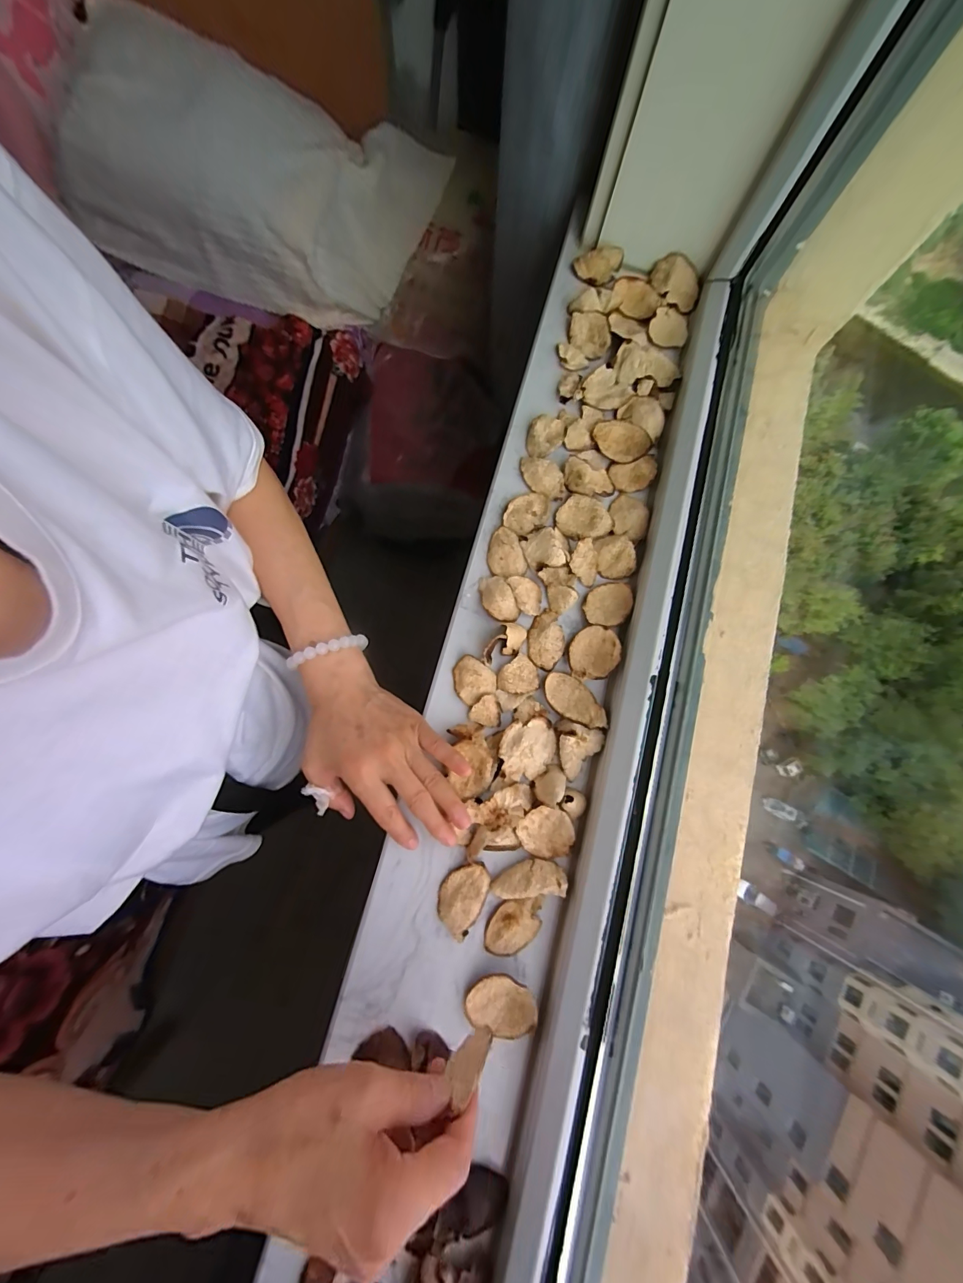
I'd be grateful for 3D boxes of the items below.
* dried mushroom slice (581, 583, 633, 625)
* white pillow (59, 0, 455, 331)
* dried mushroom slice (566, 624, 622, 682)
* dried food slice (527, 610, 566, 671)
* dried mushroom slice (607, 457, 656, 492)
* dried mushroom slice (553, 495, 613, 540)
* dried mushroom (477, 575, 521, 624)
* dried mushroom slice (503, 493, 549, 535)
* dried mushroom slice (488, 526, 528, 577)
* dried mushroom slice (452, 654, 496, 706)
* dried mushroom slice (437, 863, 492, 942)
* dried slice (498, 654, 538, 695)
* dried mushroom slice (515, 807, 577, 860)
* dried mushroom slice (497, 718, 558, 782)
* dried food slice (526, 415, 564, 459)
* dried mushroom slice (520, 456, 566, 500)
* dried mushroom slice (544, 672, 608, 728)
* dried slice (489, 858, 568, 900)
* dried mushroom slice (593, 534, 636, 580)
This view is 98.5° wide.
[{"bbox_3d":[0.118,-0.033,0.384,0.048,0.009,0.037,-34,81,-7],"label":"dried mushroom slice"},{"bbox_3d":[-0.401,-0.846,0.755,0.622,0.238,0.342,14,80,-2],"label":"white pillow"},{"bbox_3d":[0.101,0.011,0.371,0.043,0.015,0.046,4,78,0],"label":"dried mushroom slice"},{"bbox_3d":[0.059,-0.002,0.375,0.033,0.009,0.053,18,79,3],"label":"dried food slice"},{"bbox_3d":[0.153,-0.167,0.415,0.050,0.007,0.030,-13,79,-4],"label":"dried mushroom slice"},{"bbox_3d":[0.099,-0.118,0.400,0.051,0.009,0.041,24,79,4],"label":"dried mushroom slice"},{"bbox_3d":[0.015,-0.040,0.378,0.028,0.012,0.046,-23,80,-6],"label":"dried mushroom"},{"bbox_3d":[0.043,-0.124,0.399,0.037,0.004,0.046,30,79,5],"label":"dried mushroom slice"},{"bbox_3d":[0.022,-0.082,0.388,0.033,0.006,0.048,-20,79,-5],"label":"dried mushroom slice"},{"bbox_3d":[-0.008,0.035,0.364,0.040,0.008,0.036,35,80,6],"label":"dried mushroom slice"},{"bbox_3d":[-0.014,0.203,0.330,0.036,0.010,0.053,35,80,6],"label":"dried mushroom slice"},{"bbox_3d":[0.033,0.032,0.365,0.035,0.004,0.032,-40,82,-8],"label":"dried slice"},{"bbox_3d":[0.053,0.157,0.341,0.046,0.013,0.038,19,79,3],"label":"dried mushroom slice"},{"bbox_3d":[0.040,0.091,0.349,0.049,0.009,0.046,-11,79,-3],"label":"dried mushroom slice"},{"bbox_3d":[0.062,-0.202,0.412,0.035,0.011,0.045,16,78,2],"label":"dried food slice"},{"bbox_3d":[0.059,-0.161,0.406,0.049,0.009,0.033,22,79,4],"label":"dried mushroom slice"},{"bbox_3d":[0.082,0.053,0.364,0.061,0.013,0.034,38,80,7],"label":"dried mushroom slice"},{"bbox_3d":[0.038,0.189,0.328,0.058,0.008,0.025,-6,78,-2],"label":"dried slice"},{"bbox_3d":[0.126,-0.080,0.392,0.034,0.009,0.040,-11,98,18],"label":"dried mushroom slice"}]

